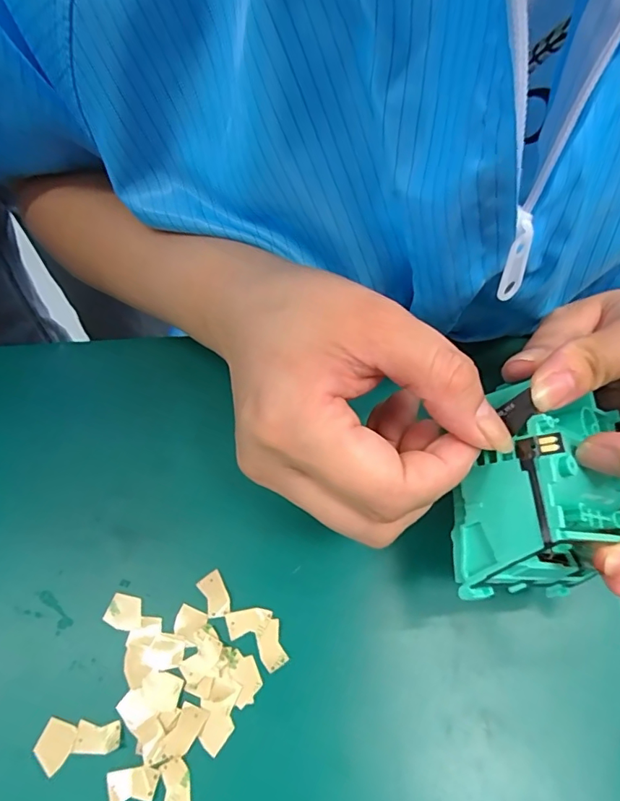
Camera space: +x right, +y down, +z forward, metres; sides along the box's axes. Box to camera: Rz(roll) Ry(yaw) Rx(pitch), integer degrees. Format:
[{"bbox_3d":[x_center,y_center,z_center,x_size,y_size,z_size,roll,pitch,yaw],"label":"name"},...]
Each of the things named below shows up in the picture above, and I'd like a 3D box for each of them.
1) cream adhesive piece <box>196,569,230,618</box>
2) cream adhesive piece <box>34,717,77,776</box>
[{"bbox_3d":[-0.045,0.090,0.225,0.011,0.004,0.020,-27,63,-13],"label":"cream adhesive piece"},{"bbox_3d":[-0.105,0.141,0.197,0.014,0.004,0.017,19,62,12],"label":"cream adhesive piece"}]

